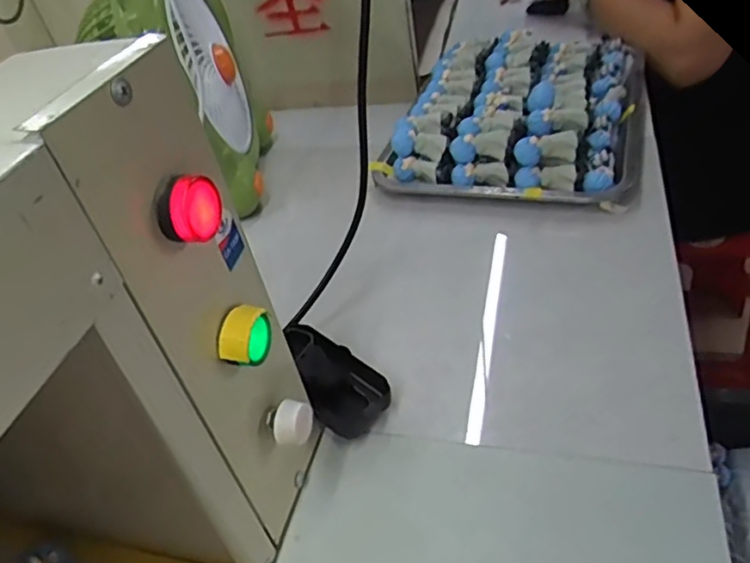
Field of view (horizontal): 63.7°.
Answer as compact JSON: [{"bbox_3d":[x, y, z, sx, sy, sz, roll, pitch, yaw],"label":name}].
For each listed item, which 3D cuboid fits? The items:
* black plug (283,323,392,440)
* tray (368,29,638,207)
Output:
[{"bbox_3d":[-0.037,0.070,0.448,0.049,0.024,0.104,-35,46,-25],"label":"black plug"},{"bbox_3d":[0.167,-0.205,0.685,0.253,0.055,0.319,8,44,22],"label":"tray"}]

